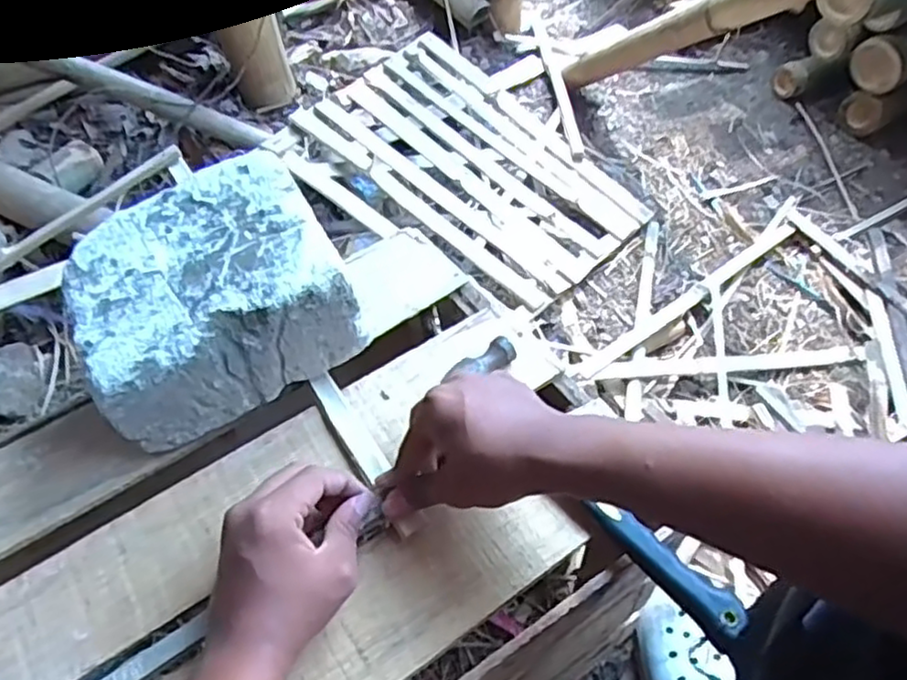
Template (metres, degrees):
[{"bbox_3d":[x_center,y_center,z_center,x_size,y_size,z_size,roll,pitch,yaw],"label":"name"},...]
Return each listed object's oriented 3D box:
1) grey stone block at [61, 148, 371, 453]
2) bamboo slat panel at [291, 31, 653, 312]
[{"bbox_3d":[-0.196,-0.047,0.551,0.188,0.090,0.194,-25,59,-16],"label":"grey stone block"},{"bbox_3d":[0.037,-0.281,1.139,0.501,0.026,0.311,43,62,12],"label":"bamboo slat panel"}]

